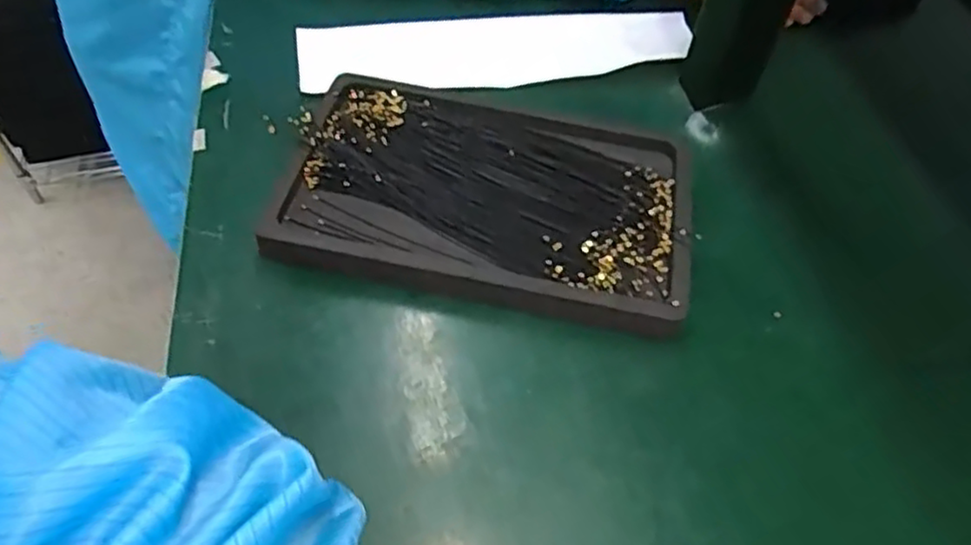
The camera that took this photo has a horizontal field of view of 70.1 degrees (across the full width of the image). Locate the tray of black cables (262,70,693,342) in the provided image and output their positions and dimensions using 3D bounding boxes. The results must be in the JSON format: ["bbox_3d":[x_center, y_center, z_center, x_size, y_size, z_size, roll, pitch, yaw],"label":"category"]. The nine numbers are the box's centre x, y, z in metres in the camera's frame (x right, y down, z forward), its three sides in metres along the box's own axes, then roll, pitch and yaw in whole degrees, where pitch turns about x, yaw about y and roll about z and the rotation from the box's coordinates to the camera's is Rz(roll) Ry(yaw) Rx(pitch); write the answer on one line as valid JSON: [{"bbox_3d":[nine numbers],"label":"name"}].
[{"bbox_3d":[0.003,-0.050,0.431,0.248,0.018,0.159,12,57,4],"label":"tray of black cables"}]

